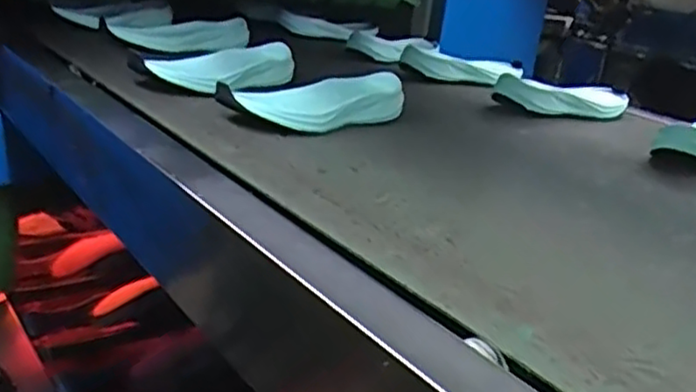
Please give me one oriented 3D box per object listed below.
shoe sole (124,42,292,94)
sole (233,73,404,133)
[{"bbox_3d":[-0.153,-0.153,0.828,0.058,0.040,0.212,20,24,34],"label":"shoe sole"},{"bbox_3d":[-0.022,-0.098,0.738,0.209,0.040,0.064,-10,27,-37],"label":"sole"}]

